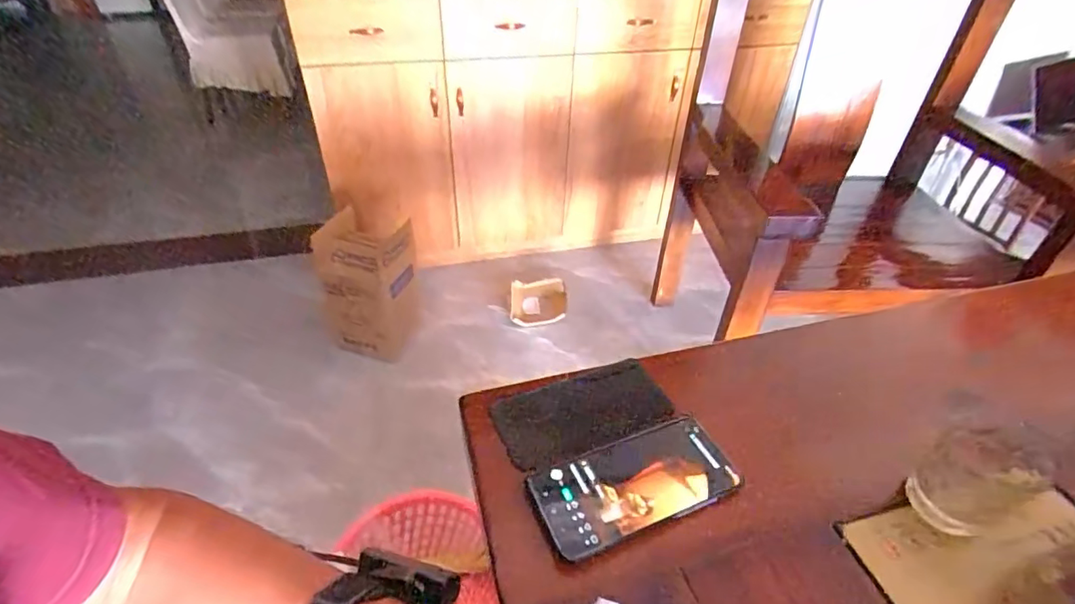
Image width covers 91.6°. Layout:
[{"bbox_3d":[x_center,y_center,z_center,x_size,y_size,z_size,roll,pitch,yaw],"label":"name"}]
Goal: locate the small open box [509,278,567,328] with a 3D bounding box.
[{"bbox_3d":[0.003,-0.001,1.653,0.176,0.053,0.157,-2,40,-5],"label":"small open box"}]

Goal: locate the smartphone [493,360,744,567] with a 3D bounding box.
[{"bbox_3d":[0.059,0.119,0.444,0.156,0.016,0.159,-15,43,-20],"label":"smartphone"}]

